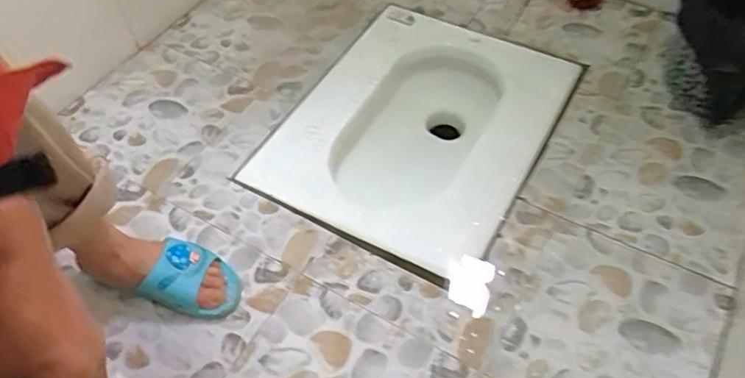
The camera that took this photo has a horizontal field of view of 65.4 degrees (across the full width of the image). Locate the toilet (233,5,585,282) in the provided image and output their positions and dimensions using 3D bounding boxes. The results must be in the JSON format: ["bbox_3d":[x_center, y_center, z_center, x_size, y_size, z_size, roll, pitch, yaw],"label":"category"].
[{"bbox_3d":[0.090,-0.075,1.152,0.447,0.190,0.566,23,55,19],"label":"toilet"}]

